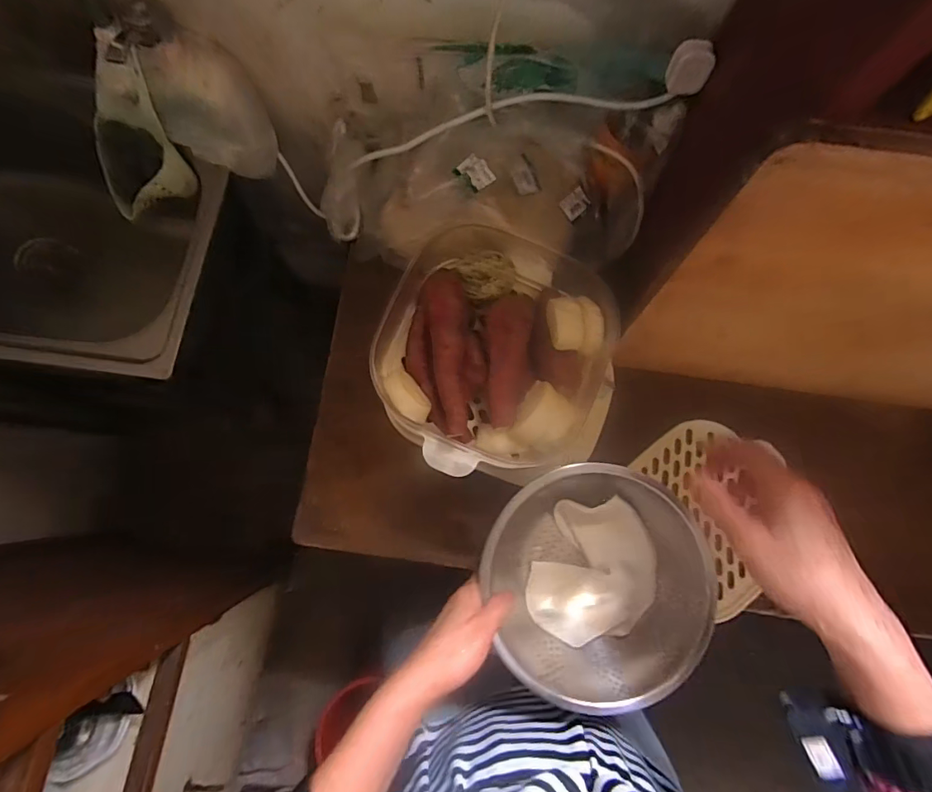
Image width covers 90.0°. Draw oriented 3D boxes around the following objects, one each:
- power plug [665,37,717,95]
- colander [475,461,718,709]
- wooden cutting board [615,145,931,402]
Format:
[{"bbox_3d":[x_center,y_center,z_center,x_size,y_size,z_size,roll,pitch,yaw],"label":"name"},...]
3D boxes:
[{"bbox_3d":[0.240,-0.350,0.497,0.044,0.040,0.031,21,81,0],"label":"power plug"},{"bbox_3d":[0.129,0.187,0.487,0.218,0.077,0.219,-1,81,-3],"label":"colander"},{"bbox_3d":[0.496,-0.077,0.486,0.575,0.361,0.027,8,71,1],"label":"wooden cutting board"}]

